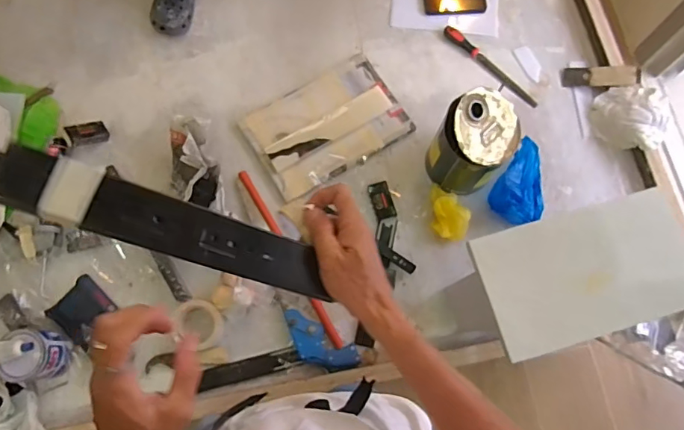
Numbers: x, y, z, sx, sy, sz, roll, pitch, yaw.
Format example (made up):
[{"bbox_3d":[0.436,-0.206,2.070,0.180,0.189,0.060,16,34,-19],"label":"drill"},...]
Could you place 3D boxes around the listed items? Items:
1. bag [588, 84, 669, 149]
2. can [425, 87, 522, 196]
[{"bbox_3d":[0.696,-0.236,1.188,0.153,0.069,0.165,7,75,1],"label":"bag"},{"bbox_3d":[0.285,-0.147,1.067,0.142,0.249,0.144,0,75,-1],"label":"can"}]

